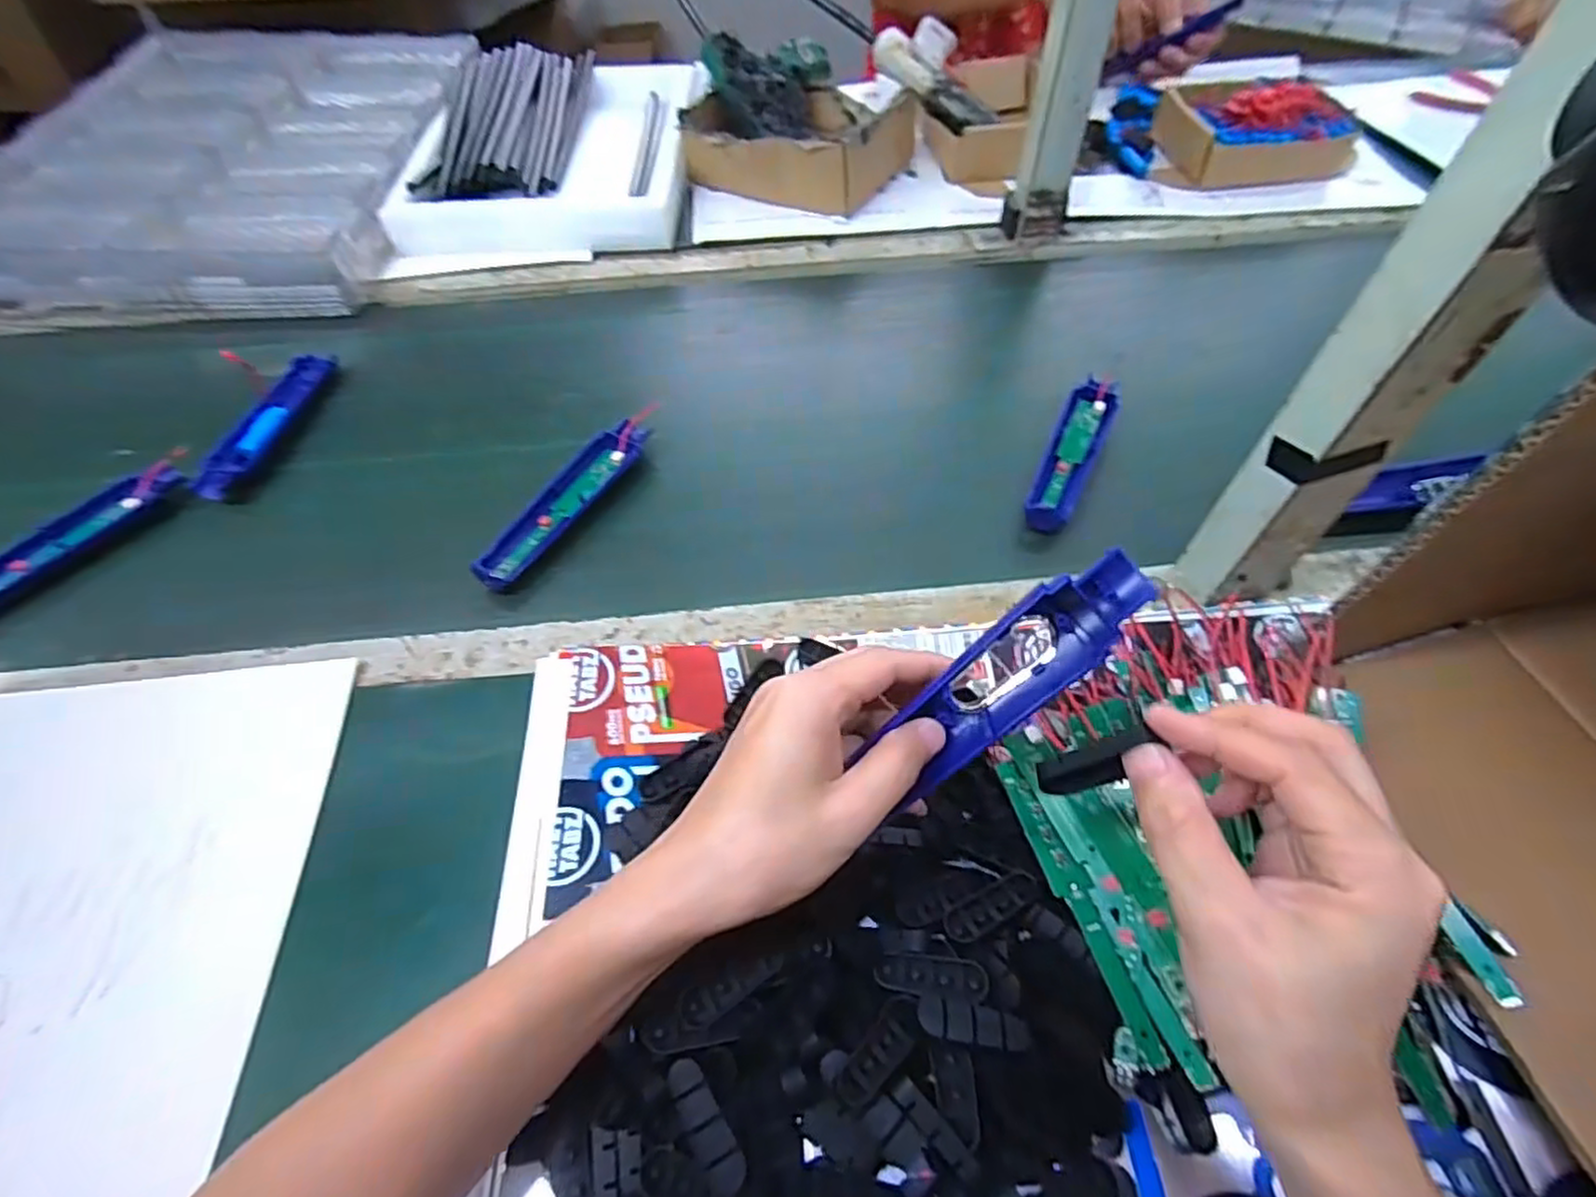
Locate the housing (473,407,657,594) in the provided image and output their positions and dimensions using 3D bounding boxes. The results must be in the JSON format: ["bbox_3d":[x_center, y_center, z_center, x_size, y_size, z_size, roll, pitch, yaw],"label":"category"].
[{"bbox_3d":[-0.170,-0.084,0.535,0.040,0.013,0.195,27,61,17],"label":"housing"}]

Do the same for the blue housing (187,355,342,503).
[{"bbox_3d":[-0.443,-0.150,0.596,0.038,0.015,0.175,5,56,3],"label":"blue housing"}]

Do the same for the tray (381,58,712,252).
[{"bbox_3d":[-0.261,-0.529,0.802,0.291,0.047,0.405,3,56,3],"label":"tray"}]

